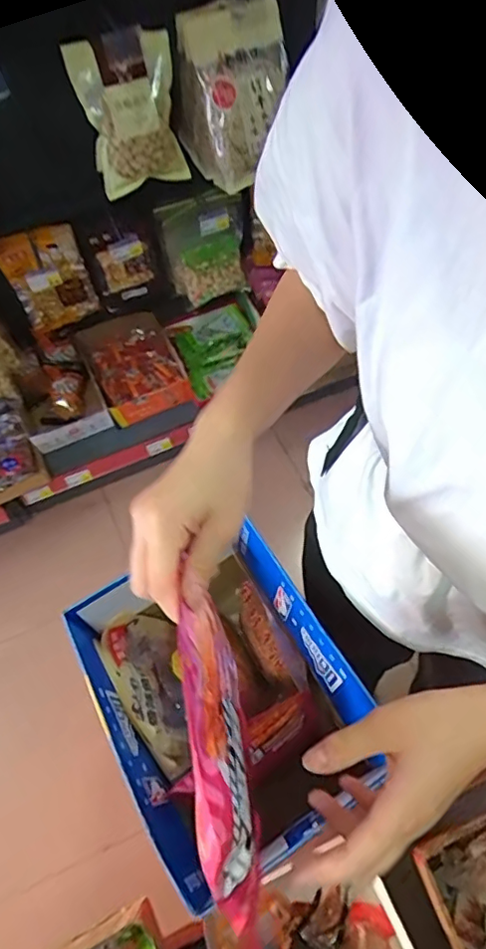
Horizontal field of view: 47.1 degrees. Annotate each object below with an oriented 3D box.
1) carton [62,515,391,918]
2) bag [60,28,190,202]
[{"bbox_3d":[-0.023,0.241,0.629,0.237,0.162,0.287,-31,63,-13],"label":"carton"},{"bbox_3d":[-0.178,-0.592,0.919,0.161,0.227,0.064,-23,61,-9],"label":"bag"}]

